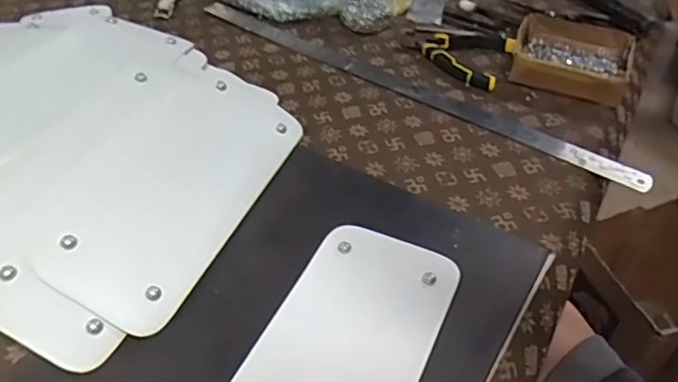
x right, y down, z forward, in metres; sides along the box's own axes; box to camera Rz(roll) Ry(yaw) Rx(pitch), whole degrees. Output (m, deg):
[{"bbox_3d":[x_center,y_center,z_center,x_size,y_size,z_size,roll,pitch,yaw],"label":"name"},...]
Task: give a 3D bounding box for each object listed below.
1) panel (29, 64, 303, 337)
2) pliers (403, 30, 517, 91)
[{"bbox_3d":[-0.139,-0.016,0.533,0.131,0.012,0.309,29,49,-5],"label":"panel"},{"bbox_3d":[0.154,-0.185,0.747,0.136,0.024,0.122,23,48,20],"label":"pliers"}]

